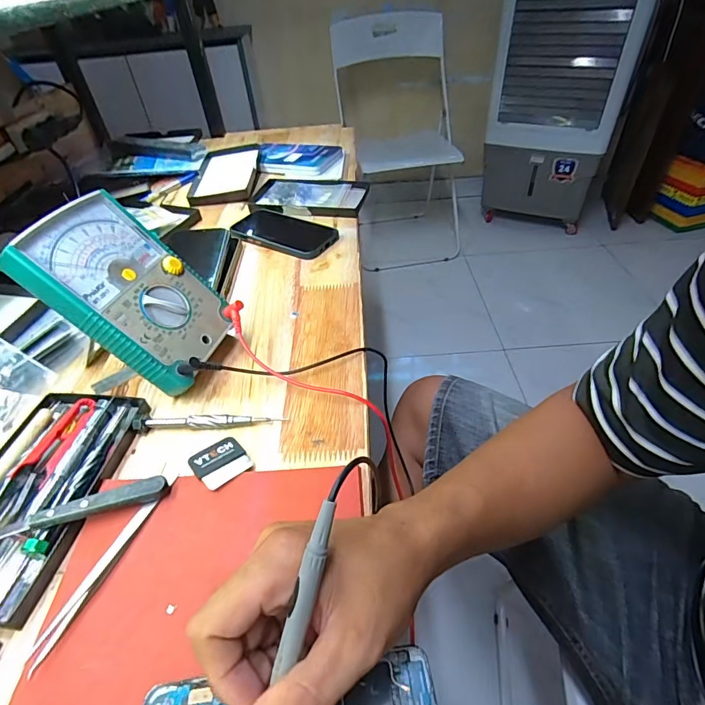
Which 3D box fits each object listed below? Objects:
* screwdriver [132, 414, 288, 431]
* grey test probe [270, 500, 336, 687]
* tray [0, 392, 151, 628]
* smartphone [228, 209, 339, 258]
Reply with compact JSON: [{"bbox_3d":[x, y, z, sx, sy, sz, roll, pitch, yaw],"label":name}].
[{"bbox_3d":[-0.120,0.056,0.355,0.124,0.014,0.013,-4,44,1],"label":"screwdriver"},{"bbox_3d":[-0.028,0.137,0.183,0.010,0.009,0.148,16,93,22],"label":"grey test probe"},{"bbox_3d":[-0.238,0.097,0.315,0.103,0.019,0.172,2,44,7],"label":"tray"},{"bbox_3d":[-0.100,-0.171,0.594,0.154,0.014,0.083,19,49,23],"label":"smartphone"}]

